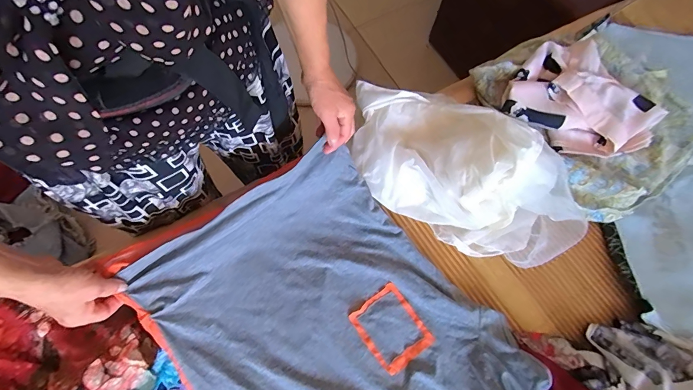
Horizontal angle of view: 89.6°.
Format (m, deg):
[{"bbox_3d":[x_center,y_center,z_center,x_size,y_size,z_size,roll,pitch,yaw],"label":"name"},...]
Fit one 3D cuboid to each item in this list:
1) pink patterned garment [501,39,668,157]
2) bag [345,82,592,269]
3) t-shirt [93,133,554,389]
[{"bbox_3d":[0.394,-0.152,0.584,0.229,0.041,0.184,43,75,12],"label":"pink patterned garment"},{"bbox_3d":[0.174,-0.036,0.532,0.401,0.126,0.183,30,72,8],"label":"bag"},{"bbox_3d":[-0.015,0.205,0.476,0.386,0.074,0.515,-35,76,-13],"label":"t-shirt"}]

